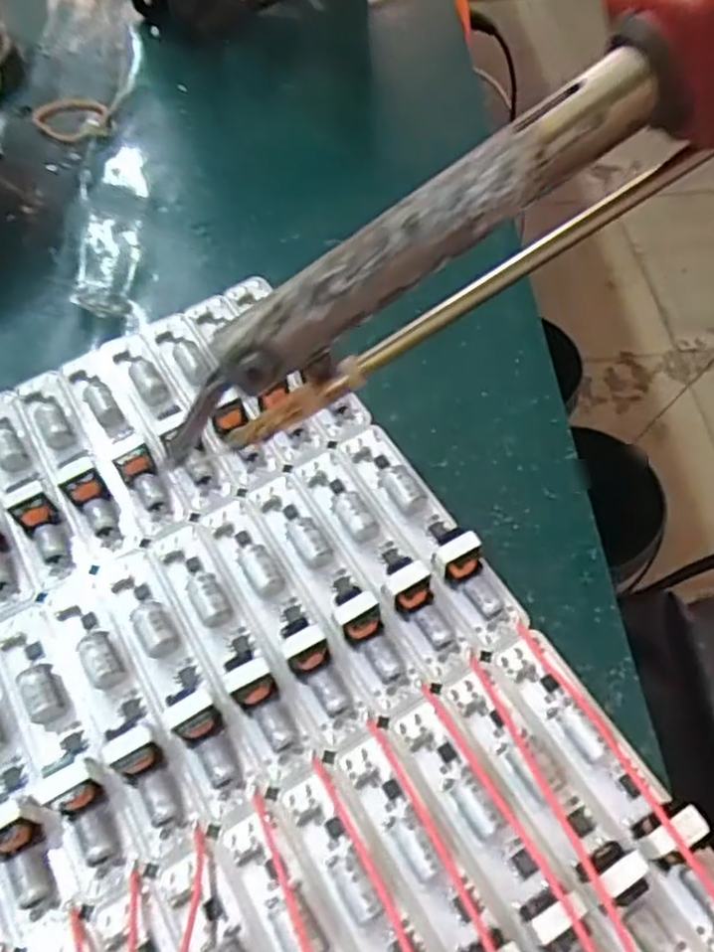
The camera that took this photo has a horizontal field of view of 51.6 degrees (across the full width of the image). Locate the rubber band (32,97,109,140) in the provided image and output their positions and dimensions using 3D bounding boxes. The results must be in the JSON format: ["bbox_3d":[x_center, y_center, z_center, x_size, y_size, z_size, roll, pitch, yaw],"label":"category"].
[{"bbox_3d":[-0.124,-0.156,0.319,0.032,0.004,0.035,-12,57,-6],"label":"rubber band"}]

